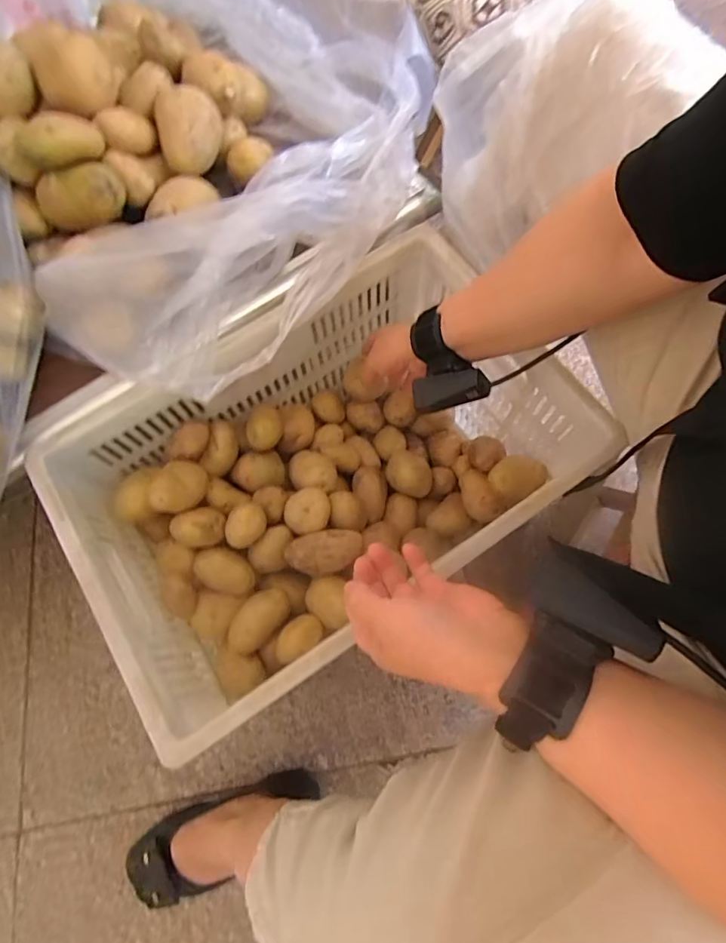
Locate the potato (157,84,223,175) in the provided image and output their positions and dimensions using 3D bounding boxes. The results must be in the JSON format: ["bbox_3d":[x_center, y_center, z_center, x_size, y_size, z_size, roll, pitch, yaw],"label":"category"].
[{"bbox_3d":[-0.172,-0.342,0.473,0.062,0.046,0.068,-20,72,-5],"label":"potato"}]

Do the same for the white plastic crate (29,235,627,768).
[{"bbox_3d":[-0.041,0.009,0.534,0.454,0.221,0.315,-32,73,-8],"label":"white plastic crate"}]

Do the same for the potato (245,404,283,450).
[{"bbox_3d":[-0.113,-0.051,0.539,0.043,0.030,0.038,-30,73,-8],"label":"potato"}]

